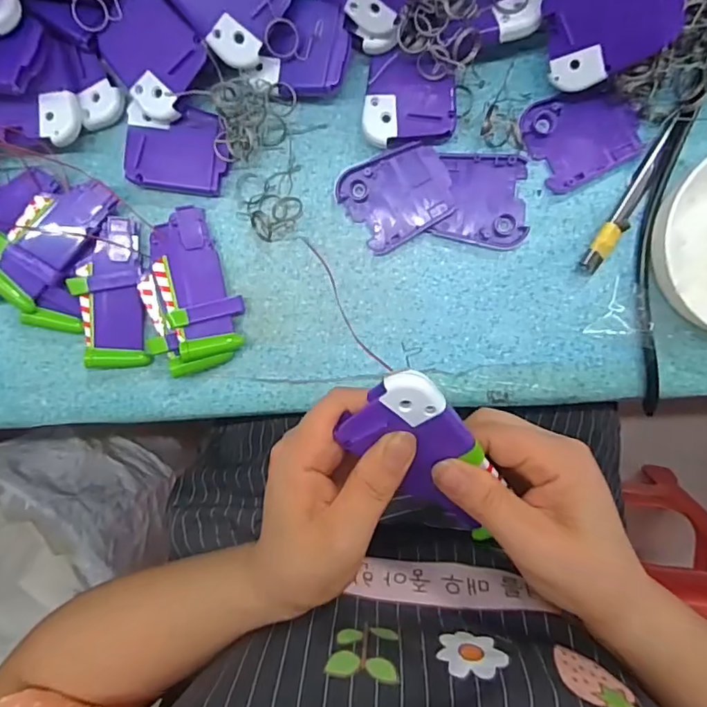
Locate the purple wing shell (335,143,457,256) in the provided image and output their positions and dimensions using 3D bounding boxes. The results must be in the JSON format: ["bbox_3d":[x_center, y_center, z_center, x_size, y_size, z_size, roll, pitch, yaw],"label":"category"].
[{"bbox_3d":[0.026,-0.095,0.313,0.060,0.005,0.052,-29,94,7],"label":"purple wing shell"}]

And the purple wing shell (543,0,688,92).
[{"bbox_3d":[0.130,-0.167,0.263,0.062,0.008,0.049,-9,120,32],"label":"purple wing shell"}]

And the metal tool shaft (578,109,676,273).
[{"bbox_3d":[0.159,-0.088,0.298,0.015,0.012,0.093,32,98,0],"label":"metal tool shaft"}]

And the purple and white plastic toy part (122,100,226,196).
[{"bbox_3d":[-0.107,-0.121,0.314,0.058,0.011,0.046,7,97,3],"label":"purple and white plastic toy part"}]

